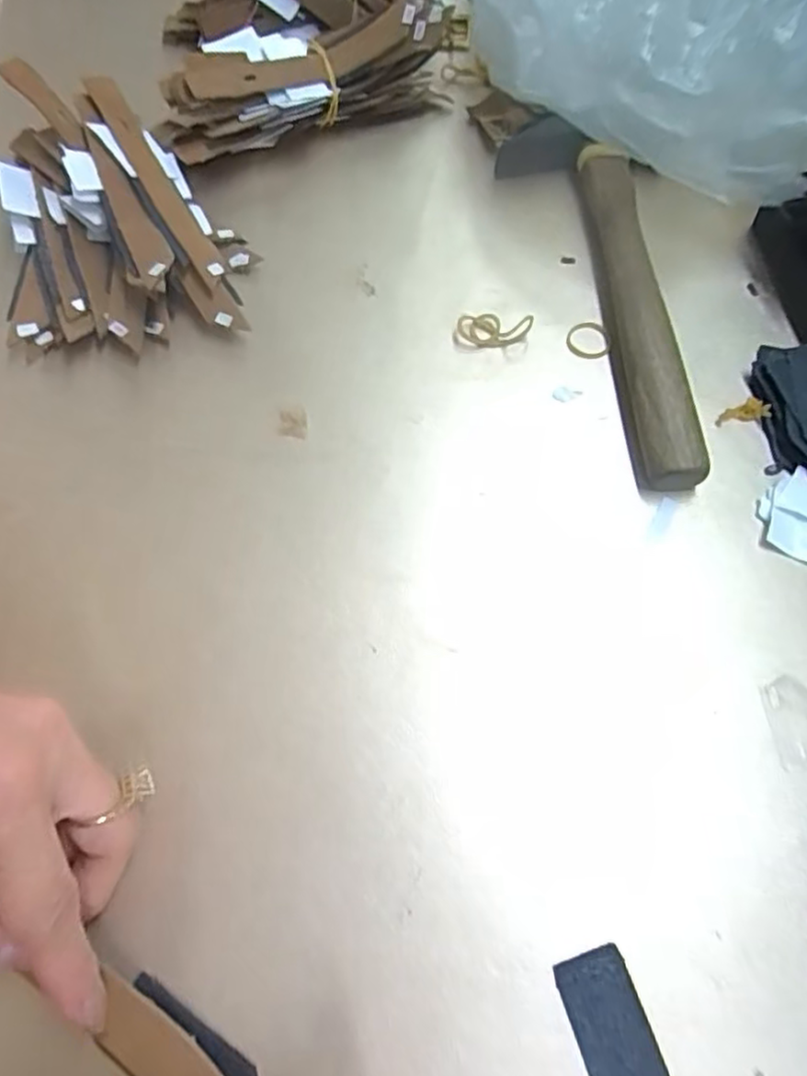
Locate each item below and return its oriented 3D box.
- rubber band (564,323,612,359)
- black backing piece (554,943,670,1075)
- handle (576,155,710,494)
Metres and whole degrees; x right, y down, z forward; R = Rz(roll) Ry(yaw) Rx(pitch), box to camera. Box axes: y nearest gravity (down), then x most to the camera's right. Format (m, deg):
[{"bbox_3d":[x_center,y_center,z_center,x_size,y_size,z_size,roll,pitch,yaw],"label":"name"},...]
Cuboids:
[{"bbox_3d":[0.086,-0.093,0.303,0.021,0.004,0.020,14,68,6],"label":"rubber band"},{"bbox_3d":[0.069,0.162,0.198,0.023,0.004,0.064,-18,69,-7],"label":"black backing piece"},{"bbox_3d":[0.104,-0.106,0.296,0.023,0.027,0.176,-5,67,-2],"label":"handle"}]

